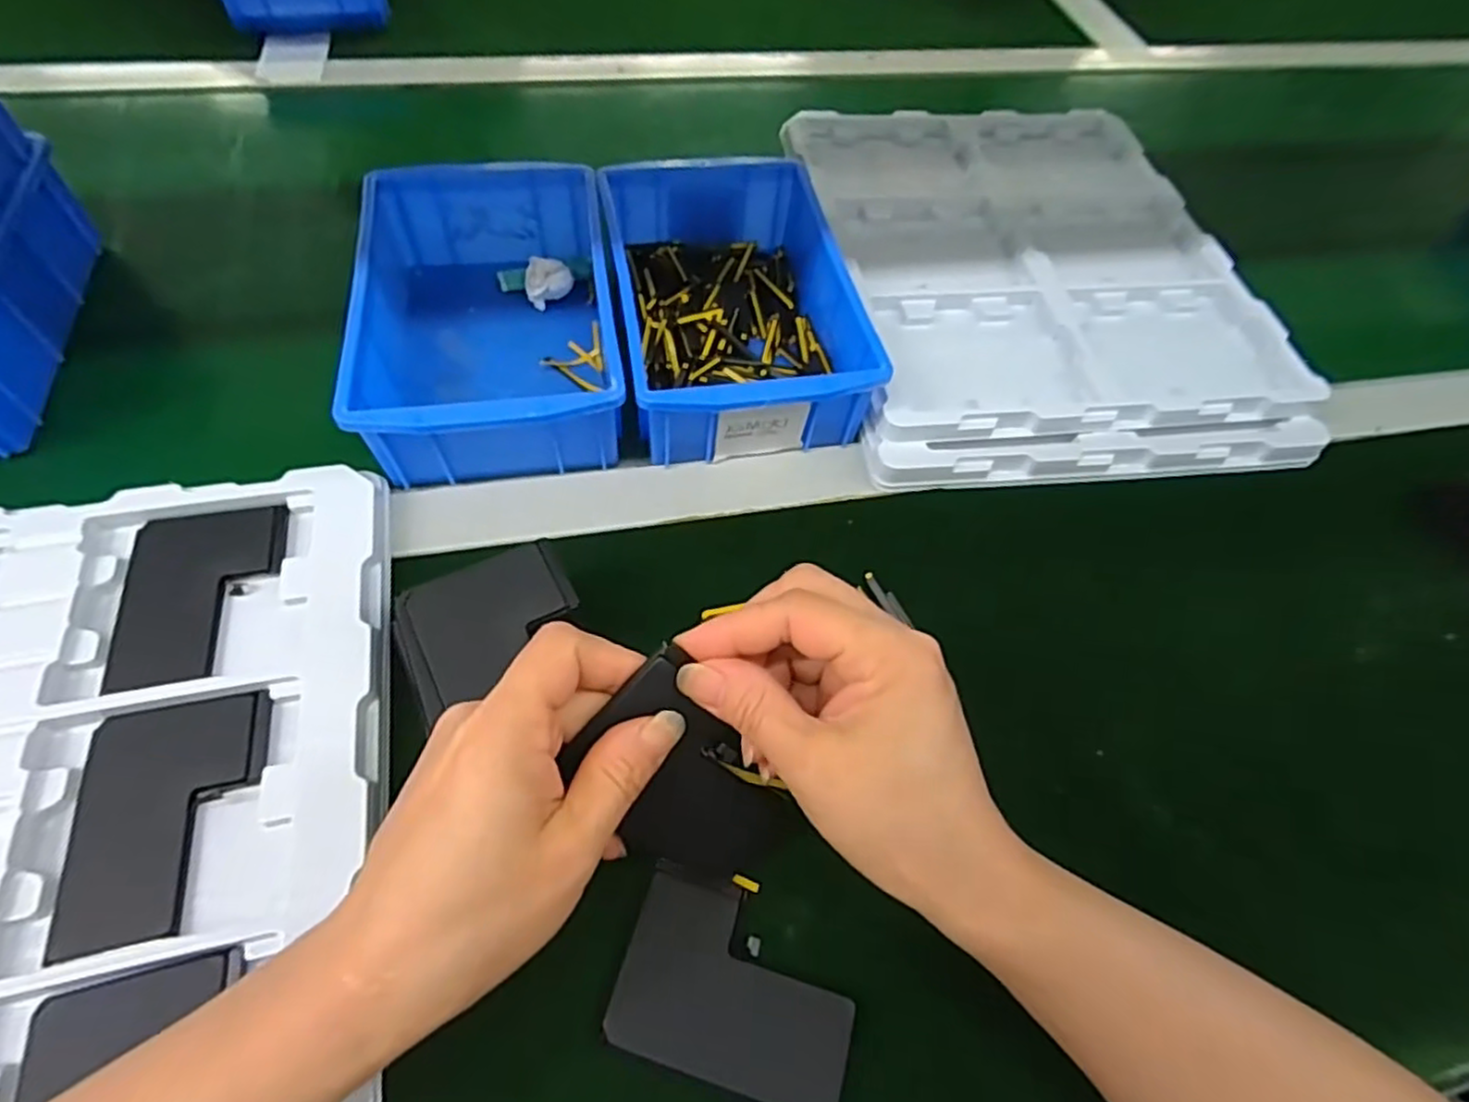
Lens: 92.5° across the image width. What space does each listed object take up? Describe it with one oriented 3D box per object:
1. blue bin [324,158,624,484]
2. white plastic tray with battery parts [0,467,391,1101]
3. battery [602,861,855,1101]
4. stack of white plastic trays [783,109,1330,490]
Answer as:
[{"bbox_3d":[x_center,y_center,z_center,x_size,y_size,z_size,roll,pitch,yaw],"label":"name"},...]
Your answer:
[{"bbox_3d":[-0.139,-0.138,0.401,0.134,0.060,0.203,-6,60,-9],"label":"blue bin"},{"bbox_3d":[-0.282,0.112,0.265,0.277,0.024,0.314,-9,61,-10],"label":"white plastic tray with battery parts"},{"bbox_3d":[0.001,0.165,0.268,0.088,0.004,0.063,17,60,5],"label":"battery"},{"bbox_3d":[0.206,-0.204,0.494,0.295,0.034,0.357,-4,60,-7],"label":"stack of white plastic trays"}]

